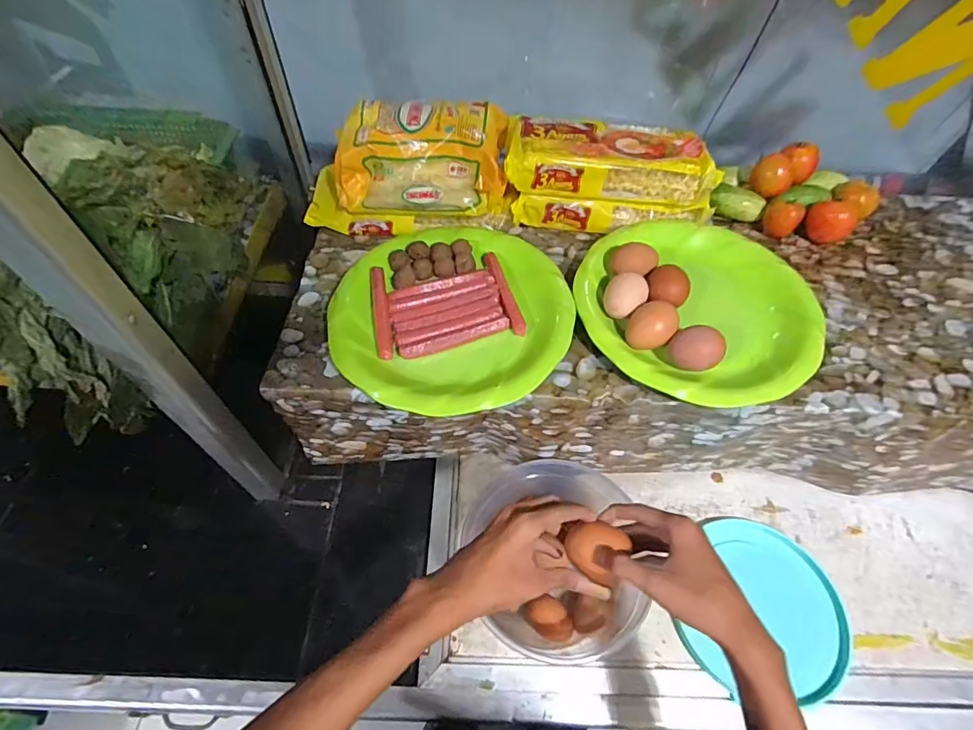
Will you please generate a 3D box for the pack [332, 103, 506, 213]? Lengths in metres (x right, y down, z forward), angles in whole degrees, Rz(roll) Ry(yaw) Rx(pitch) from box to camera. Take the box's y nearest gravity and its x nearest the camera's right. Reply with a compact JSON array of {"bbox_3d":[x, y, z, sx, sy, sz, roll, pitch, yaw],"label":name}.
[{"bbox_3d":[-0.073,-0.238,0.543,0.188,0.088,0.116,1,58,-2],"label":"pack"}]

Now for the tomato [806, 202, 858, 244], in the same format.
[{"bbox_3d":[0.400,-0.165,0.557,0.050,0.043,0.037,40,65,20],"label":"tomato"}]

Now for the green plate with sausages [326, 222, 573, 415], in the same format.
[{"bbox_3d":[-0.035,-0.058,0.480,0.233,0.022,0.226,1,58,-2],"label":"green plate with sausages"}]

